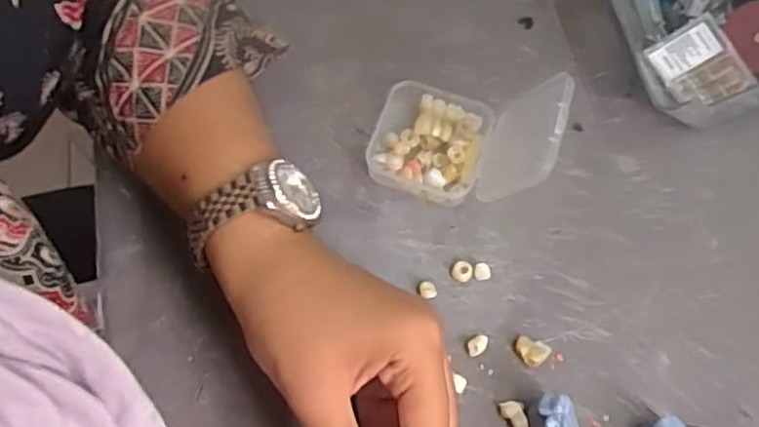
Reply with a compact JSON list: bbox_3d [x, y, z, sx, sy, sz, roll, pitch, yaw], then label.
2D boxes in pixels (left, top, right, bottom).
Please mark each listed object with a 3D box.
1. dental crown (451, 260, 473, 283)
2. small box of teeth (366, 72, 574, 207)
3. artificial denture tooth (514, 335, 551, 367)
[{"bbox_3d":[0.040,0.028,0.331,0.010,0.005,0.009,16,70,5],"label":"dental crown"},{"bbox_3d":[0.040,-0.041,0.326,0.083,0.063,0.057,19,70,6],"label":"small box of teeth"},{"bbox_3d":[0.071,0.064,0.318,0.015,0.006,0.012,38,73,12],"label":"artificial denture tooth"}]

